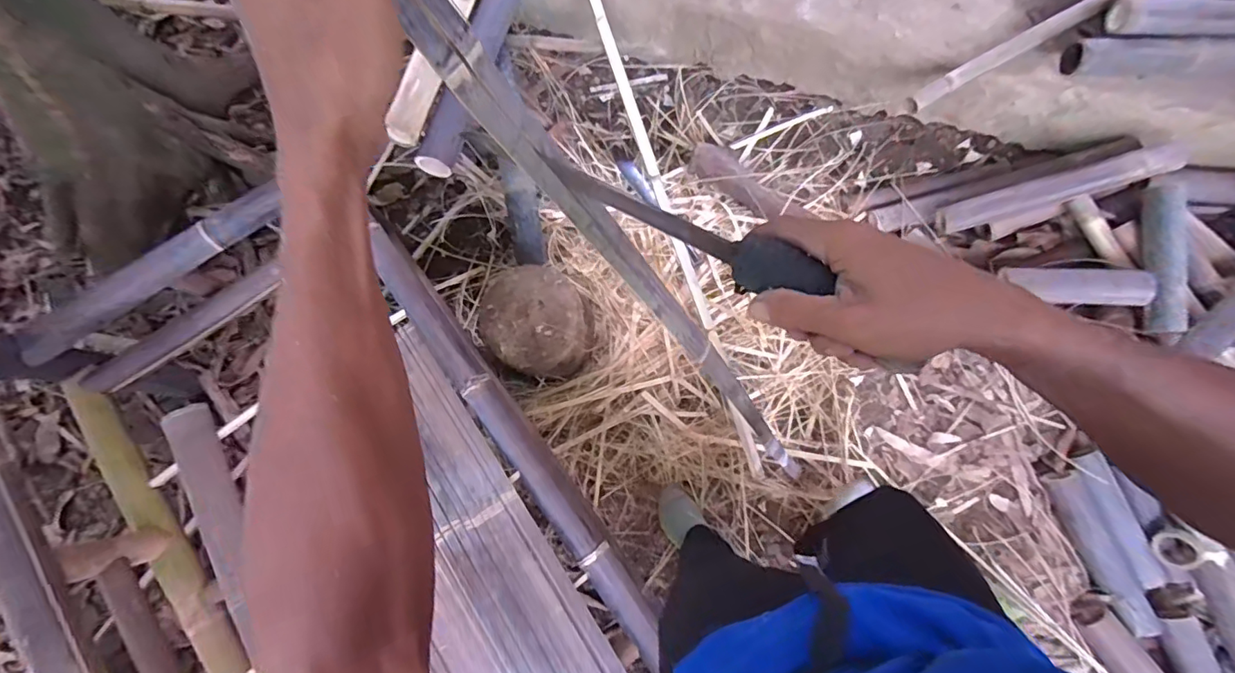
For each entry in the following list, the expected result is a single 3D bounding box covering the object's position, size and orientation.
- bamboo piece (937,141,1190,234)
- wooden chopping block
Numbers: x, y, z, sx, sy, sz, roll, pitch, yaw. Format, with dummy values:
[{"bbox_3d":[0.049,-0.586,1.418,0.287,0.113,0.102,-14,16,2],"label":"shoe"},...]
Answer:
[{"bbox_3d":[1.098,-0.373,1.323,0.529,0.073,0.079,-15,75,19],"label":"bamboo piece"},{"bbox_3d":[-0.189,-0.035,1.298,0.271,0.161,0.246,43,81,11],"label":"wooden chopping block"}]

